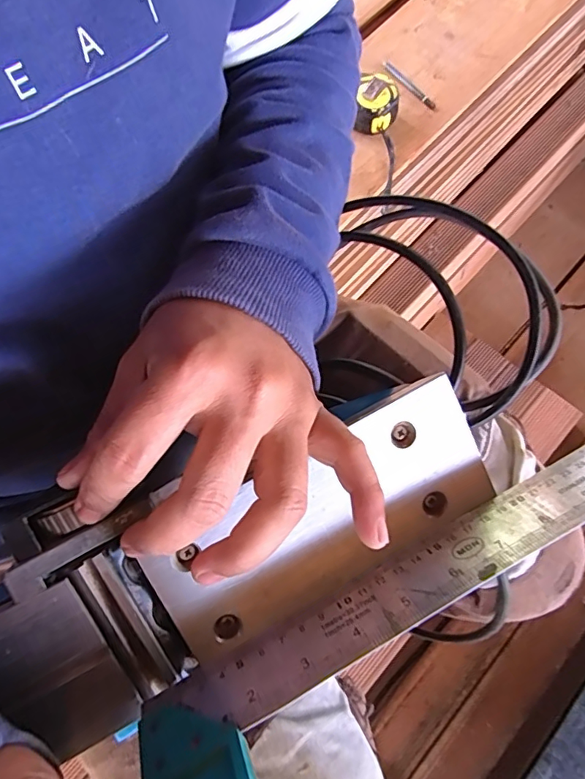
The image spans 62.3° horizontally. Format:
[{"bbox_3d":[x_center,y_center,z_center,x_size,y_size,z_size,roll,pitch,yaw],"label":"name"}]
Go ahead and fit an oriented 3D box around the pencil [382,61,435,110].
[{"bbox_3d":[0.162,-0.426,0.677,0.012,0.005,0.104,-36,73,-10],"label":"pencil"}]

